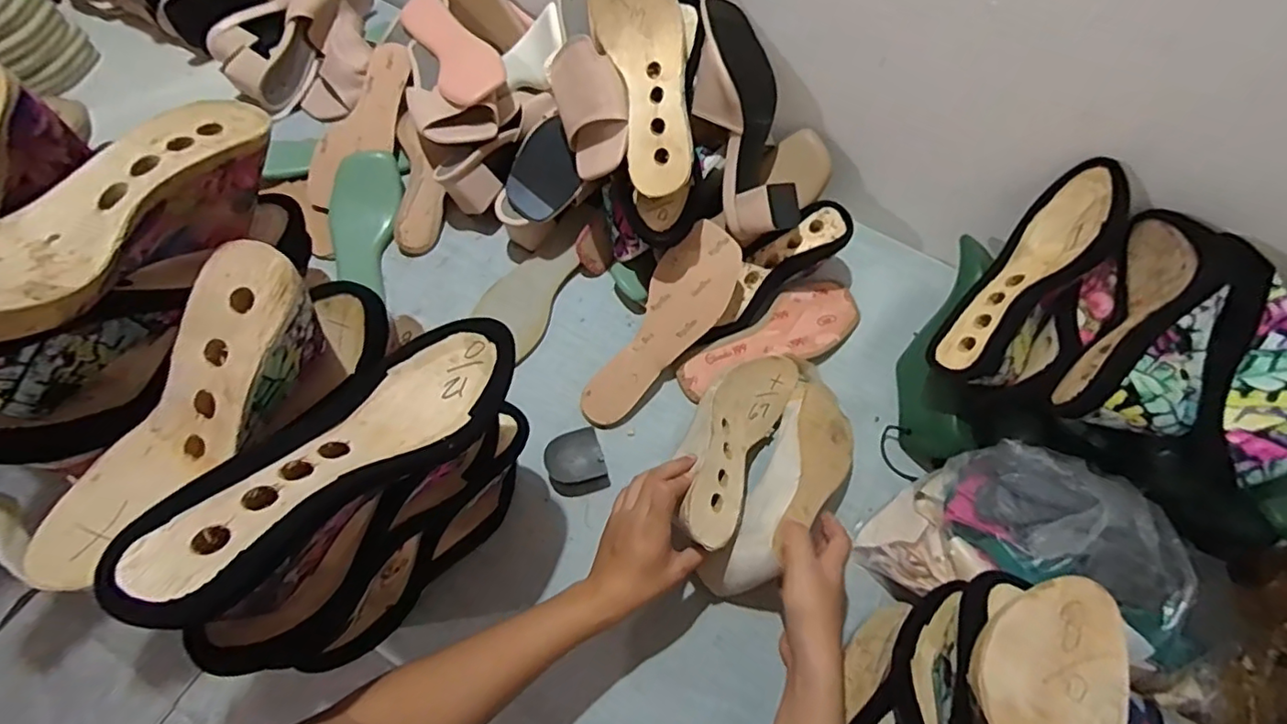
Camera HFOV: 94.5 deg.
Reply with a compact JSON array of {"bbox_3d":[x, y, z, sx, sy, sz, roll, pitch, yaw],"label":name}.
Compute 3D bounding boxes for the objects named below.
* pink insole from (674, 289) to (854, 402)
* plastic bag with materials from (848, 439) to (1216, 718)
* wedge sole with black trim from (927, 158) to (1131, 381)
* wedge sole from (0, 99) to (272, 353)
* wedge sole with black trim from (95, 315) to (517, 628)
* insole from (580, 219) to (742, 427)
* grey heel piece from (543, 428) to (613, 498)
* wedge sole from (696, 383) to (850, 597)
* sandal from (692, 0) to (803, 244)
[{"bbox_3d":[0.148,-0.024,0.674,0.230,0.014,0.078,-27,69,-14],"label":"pink insole"},{"bbox_3d":[0.356,0.172,0.525,0.265,0.138,0.153,25,67,9],"label":"plastic bag with materials"},{"bbox_3d":[0.362,-0.077,0.559,0.073,0.067,0.236,40,88,15],"label":"wedge sole with black trim"},{"bbox_3d":[-0.342,-0.081,0.369,0.081,0.079,0.245,20,47,7],"label":"wedge sole"},{"bbox_3d":[-0.179,0.060,0.363,0.084,0.086,0.247,29,39,11],"label":"wedge sole with black trim"},{"bbox_3d":[0.025,-0.036,0.642,0.082,0.009,0.243,30,86,4],"label":"insole"},{"bbox_3d":[-0.070,0.104,0.611,0.057,0.027,0.060,-16,67,-9],"label":"grey heel piece"},{"bbox_3d":[0.138,0.122,0.575,0.077,0.078,0.228,32,63,12],"label":"wedge sole"},{"bbox_3d":[0.106,-0.253,0.634,0.096,0.071,0.238,-16,103,-9],"label":"sandal"}]

